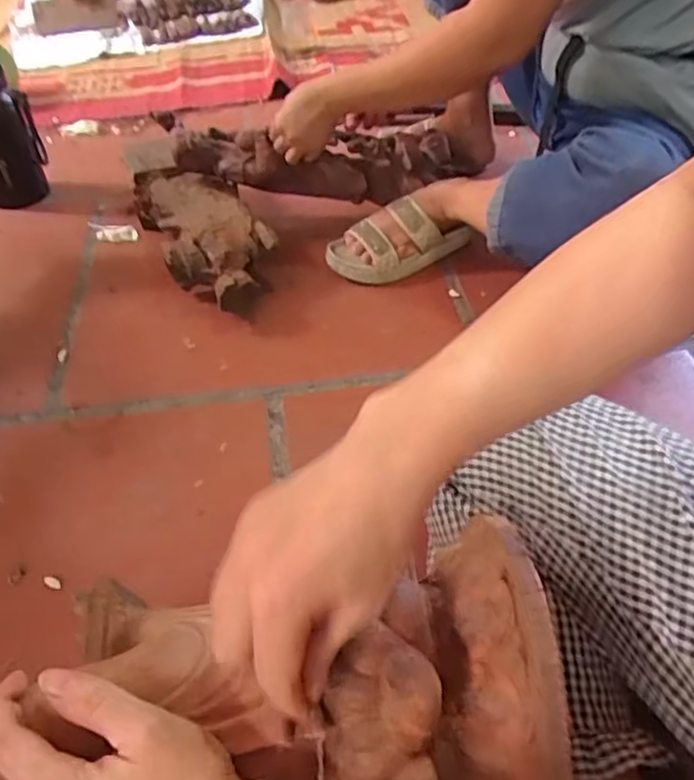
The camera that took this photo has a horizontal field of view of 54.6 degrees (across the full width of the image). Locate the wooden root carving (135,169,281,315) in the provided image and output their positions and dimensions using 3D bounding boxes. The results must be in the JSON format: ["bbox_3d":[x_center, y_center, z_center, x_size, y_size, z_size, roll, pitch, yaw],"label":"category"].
[{"bbox_3d":[-0.191,-0.214,0.925,0.140,0.103,0.279,-19,48,-17],"label":"wooden root carving"}]

